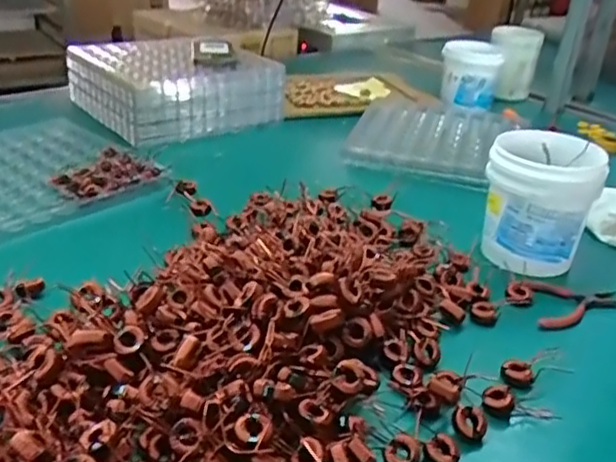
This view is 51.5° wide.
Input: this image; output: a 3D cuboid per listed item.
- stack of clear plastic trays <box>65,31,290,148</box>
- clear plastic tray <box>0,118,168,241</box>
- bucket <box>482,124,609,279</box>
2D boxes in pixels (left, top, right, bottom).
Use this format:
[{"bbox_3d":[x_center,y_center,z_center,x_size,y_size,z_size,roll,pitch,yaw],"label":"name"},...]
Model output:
[{"bbox_3d":[-0.232,-0.262,1.131,0.286,0.102,0.267,-22,37,-36],"label":"stack of clear plastic trays"},{"bbox_3d":[-0.387,-0.087,0.887,0.293,0.016,0.278,23,36,33],"label":"clear plastic tray"},{"bbox_3d":[0.280,-0.037,0.771,0.118,0.137,0.122,1,29,-1],"label":"bucket"}]

